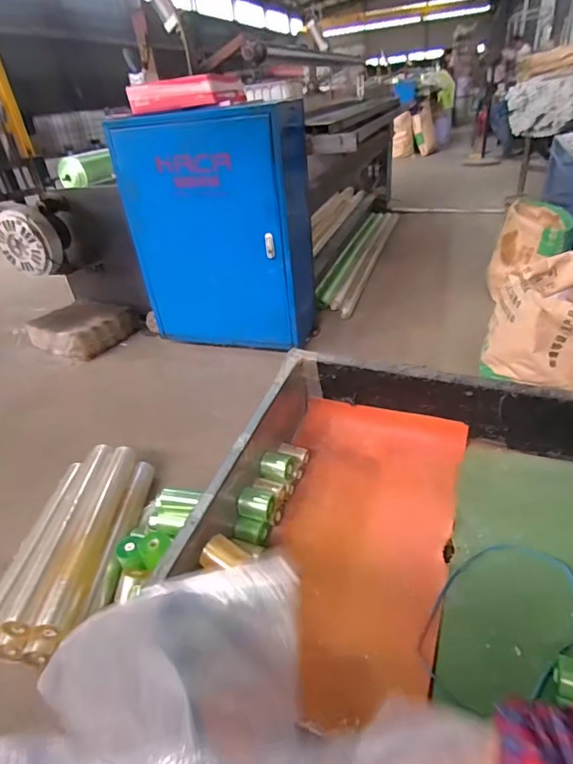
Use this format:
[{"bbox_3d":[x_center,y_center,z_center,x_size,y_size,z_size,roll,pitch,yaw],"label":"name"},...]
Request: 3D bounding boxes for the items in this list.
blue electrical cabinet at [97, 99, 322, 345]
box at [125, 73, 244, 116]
[{"bbox_3d":[-0.264,-0.594,1.823,0.680,0.903,0.329,7,36,20],"label":"blue electrical cabinet"},{"bbox_3d":[-0.337,-0.993,1.517,0.344,0.082,0.232,4,35,16],"label":"box"}]

